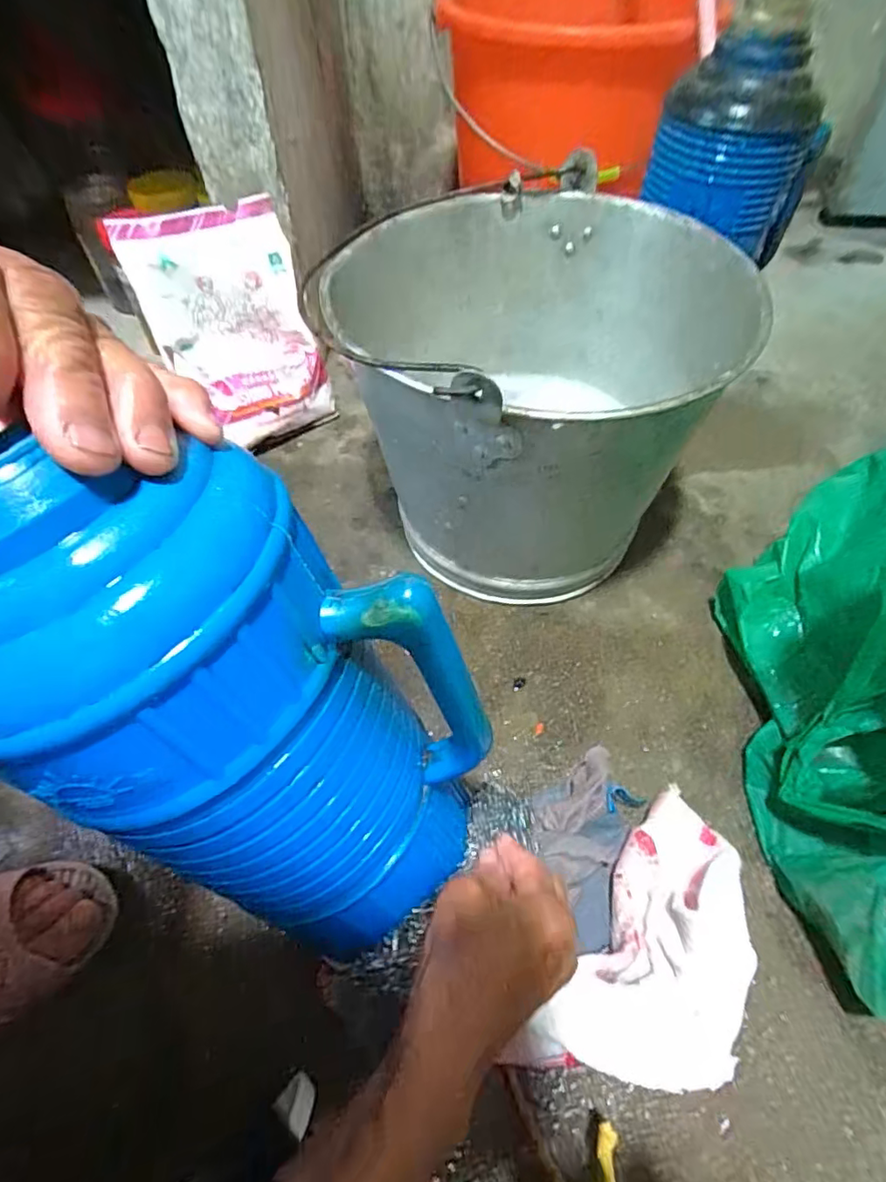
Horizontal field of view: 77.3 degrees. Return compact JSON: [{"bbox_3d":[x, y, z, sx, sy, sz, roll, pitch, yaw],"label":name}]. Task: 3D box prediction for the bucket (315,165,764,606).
[{"bbox_3d":[0.073,-0.157,0.477,0.267,0.249,0.298,-25,59,-14],"label":"bucket"}]

